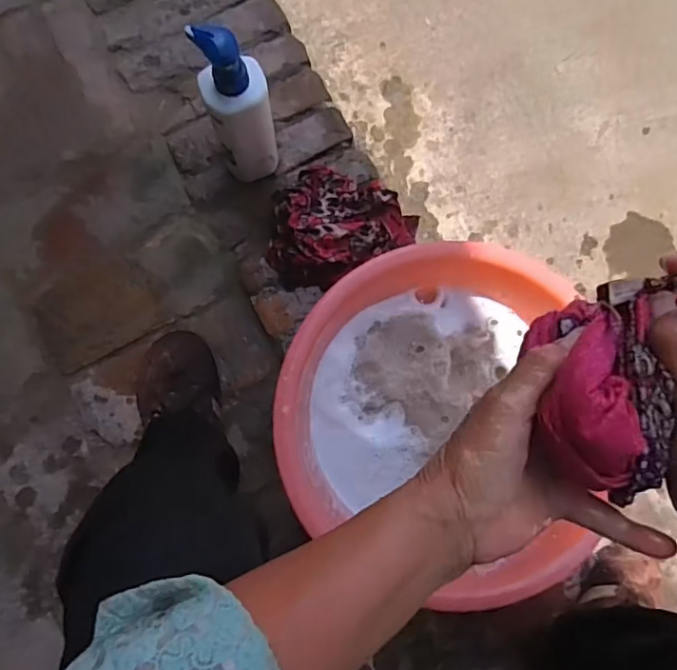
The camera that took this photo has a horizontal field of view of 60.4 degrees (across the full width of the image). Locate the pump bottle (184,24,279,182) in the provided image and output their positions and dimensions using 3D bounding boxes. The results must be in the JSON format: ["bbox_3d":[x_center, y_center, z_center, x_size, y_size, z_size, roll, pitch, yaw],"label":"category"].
[{"bbox_3d":[-0.107,-0.240,0.647,0.068,0.238,0.062,-13,84,-5],"label":"pump bottle"}]

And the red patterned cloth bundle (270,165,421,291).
[{"bbox_3d":[-0.001,-0.123,0.723,0.178,0.074,0.150,23,83,0],"label":"red patterned cloth bundle"}]

